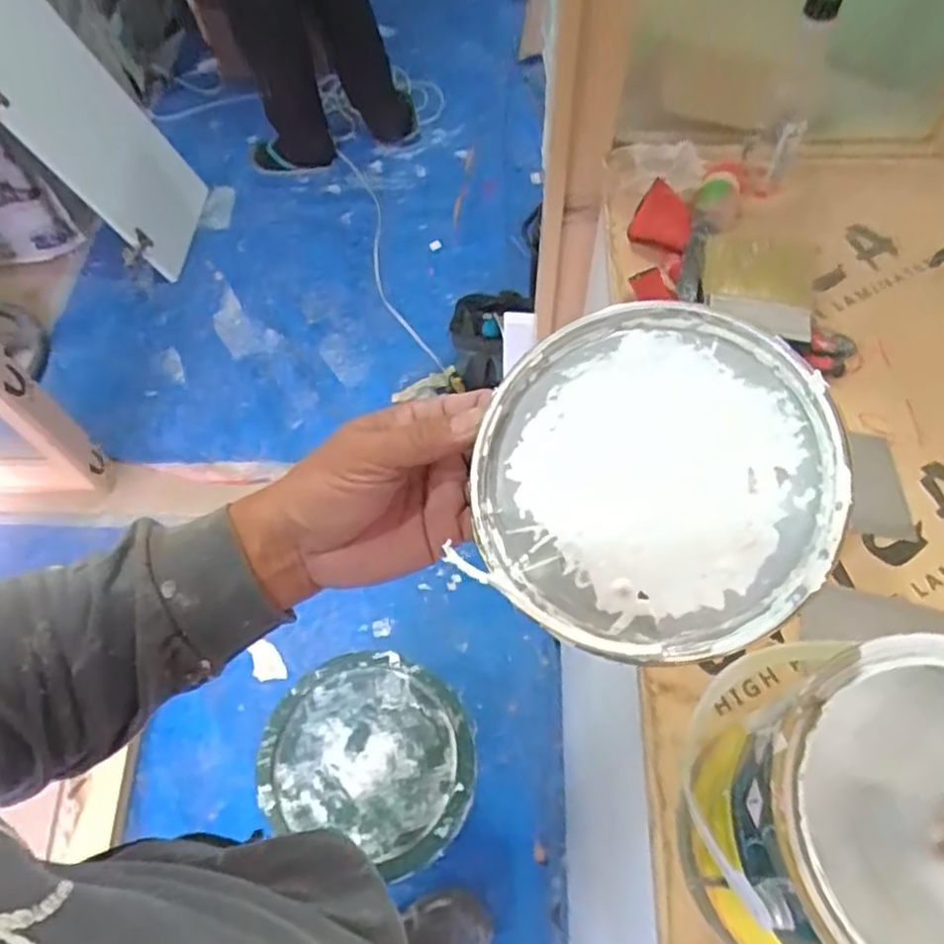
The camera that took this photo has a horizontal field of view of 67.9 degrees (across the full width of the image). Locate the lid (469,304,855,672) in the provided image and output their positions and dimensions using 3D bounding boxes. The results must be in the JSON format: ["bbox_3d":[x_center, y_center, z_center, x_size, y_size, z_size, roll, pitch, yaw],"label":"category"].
[{"bbox_3d":[0.072,0.002,0.293,0.144,0.009,0.144,-3,79,18],"label":"lid"}]

